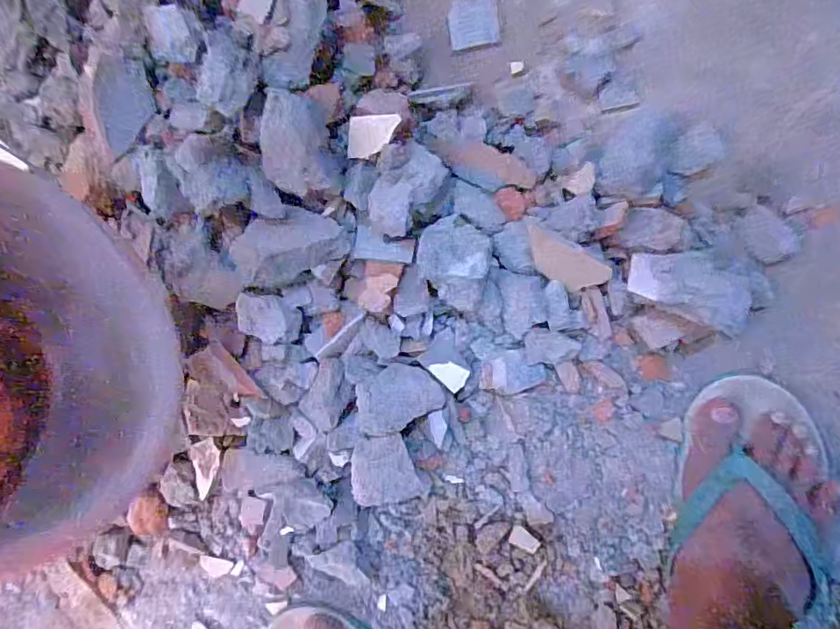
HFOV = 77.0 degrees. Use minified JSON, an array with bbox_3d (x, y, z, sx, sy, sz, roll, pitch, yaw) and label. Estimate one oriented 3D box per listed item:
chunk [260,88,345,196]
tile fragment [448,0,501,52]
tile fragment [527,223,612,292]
[{"bbox_3d":[-0.097,-0.135,0.414,0.050,0.034,0.078,-16,90,11],"label":"chunk"},{"bbox_3d":[0.048,-0.259,0.465,0.044,0.010,0.047,-8,92,9],"label":"tile fragment"},{"bbox_3d":[0.121,-0.044,0.444,0.077,0.009,0.032,32,98,5],"label":"tile fragment"}]

